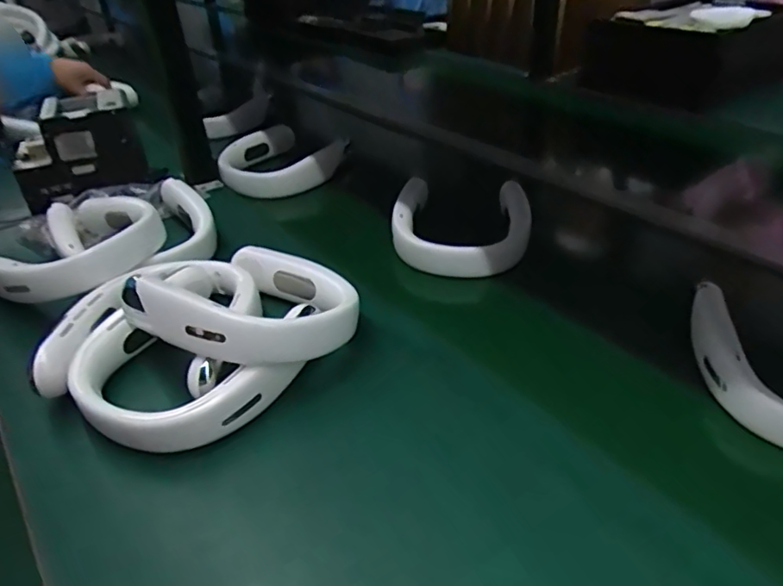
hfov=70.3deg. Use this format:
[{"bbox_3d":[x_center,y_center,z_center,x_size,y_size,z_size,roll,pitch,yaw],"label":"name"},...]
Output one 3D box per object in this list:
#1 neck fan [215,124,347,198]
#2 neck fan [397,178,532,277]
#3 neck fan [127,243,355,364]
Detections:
[{"bbox_3d":[-0.197,-0.231,0.958,0.175,0.061,0.178,14,40,23],"label":"neck fan"},{"bbox_3d":[0.094,-0.091,0.748,0.172,0.054,0.169,0,37,6],"label":"neck fan"},{"bbox_3d":[-0.142,0.011,0.562,0.208,0.062,0.182,24,25,38],"label":"neck fan"}]

